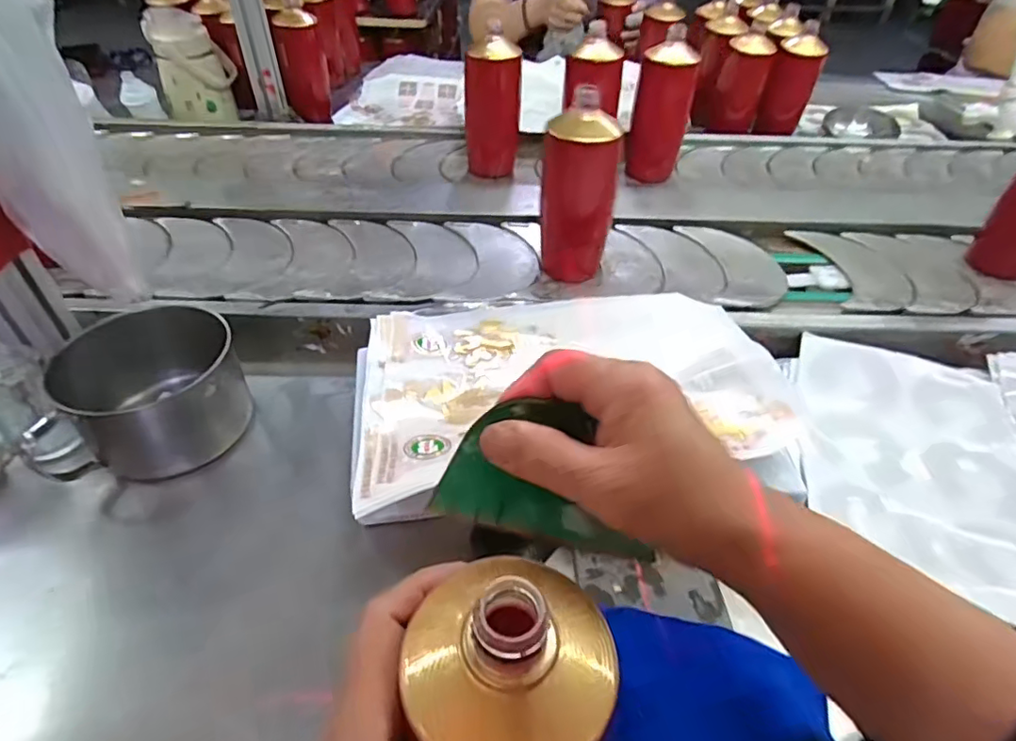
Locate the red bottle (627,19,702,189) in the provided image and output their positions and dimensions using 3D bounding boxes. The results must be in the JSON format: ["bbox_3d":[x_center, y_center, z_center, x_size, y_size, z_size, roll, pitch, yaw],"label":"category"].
[{"bbox_3d":[0.232,-0.388,0.847,0.065,0.192,0.070,-12,46,-16],"label":"red bottle"}]

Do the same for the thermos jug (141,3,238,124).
[{"bbox_3d":[-0.554,-0.539,0.989,0.122,0.153,0.095,-18,48,-21],"label":"thermos jug"}]

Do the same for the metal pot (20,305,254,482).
[{"bbox_3d":[-0.318,0.018,0.503,0.146,0.085,0.124,-21,49,-24],"label":"metal pot"}]

